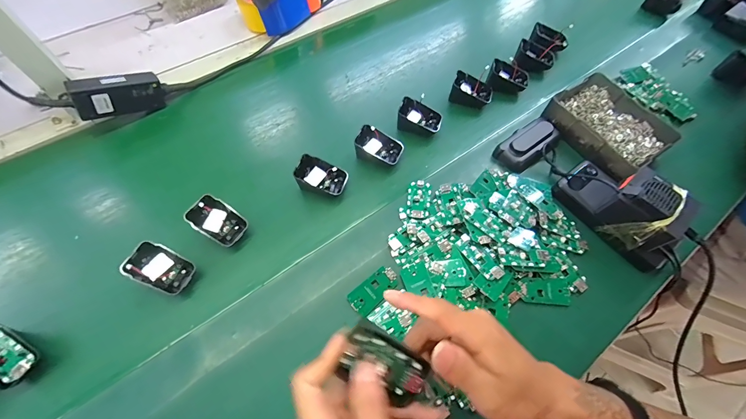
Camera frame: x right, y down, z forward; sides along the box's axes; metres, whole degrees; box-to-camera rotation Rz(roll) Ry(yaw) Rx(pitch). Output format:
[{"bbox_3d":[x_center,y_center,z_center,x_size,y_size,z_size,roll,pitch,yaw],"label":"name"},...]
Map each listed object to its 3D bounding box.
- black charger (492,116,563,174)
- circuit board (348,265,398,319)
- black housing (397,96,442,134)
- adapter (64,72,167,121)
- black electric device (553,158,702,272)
[{"bbox_3d":[0.238,-0.099,0.486,0.105,0.038,0.054,-37,68,-17],"label":"black charger"},{"bbox_3d":[0.002,0.096,0.383,0.063,0.006,0.030,-39,69,-18],"label":"circuit board"},{"bbox_3d":[0.074,-0.142,0.507,0.066,0.038,0.050,11,63,6],"label":"black housing"},{"bbox_3d":[-0.387,-0.174,0.493,0.117,0.056,0.029,-28,64,-37],"label":"adapter"},{"bbox_3d":[0.325,-0.012,0.406,0.073,0.073,0.148,-35,68,-16],"label":"black electric device"}]

